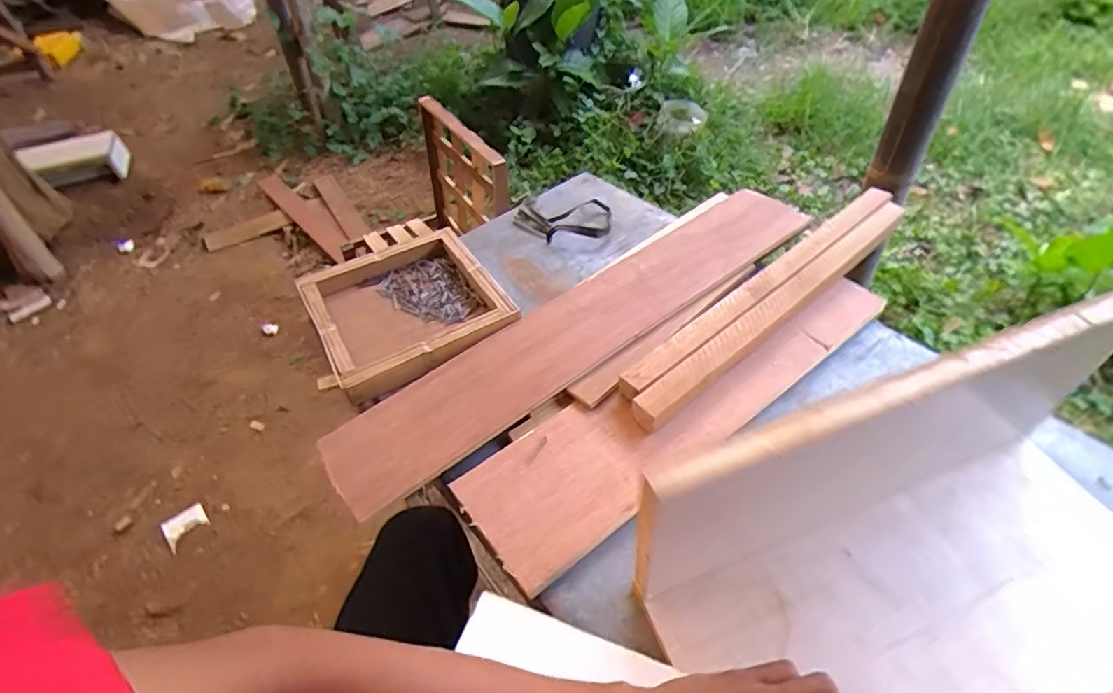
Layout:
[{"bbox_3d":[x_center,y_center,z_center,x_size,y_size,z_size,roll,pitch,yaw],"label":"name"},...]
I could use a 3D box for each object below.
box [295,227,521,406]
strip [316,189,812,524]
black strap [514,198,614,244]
[{"bbox_3d":[-0.202,-0.056,0.739,0.232,0.045,0.248,-27,54,-17],"label":"box"},{"bbox_3d":[0.050,-0.037,0.686,0.686,0.012,0.132,-32,47,-22],"label":"strip"},{"bbox_3d":[0.008,-0.199,0.881,0.159,0.025,0.117,12,53,14],"label":"black strap"}]

